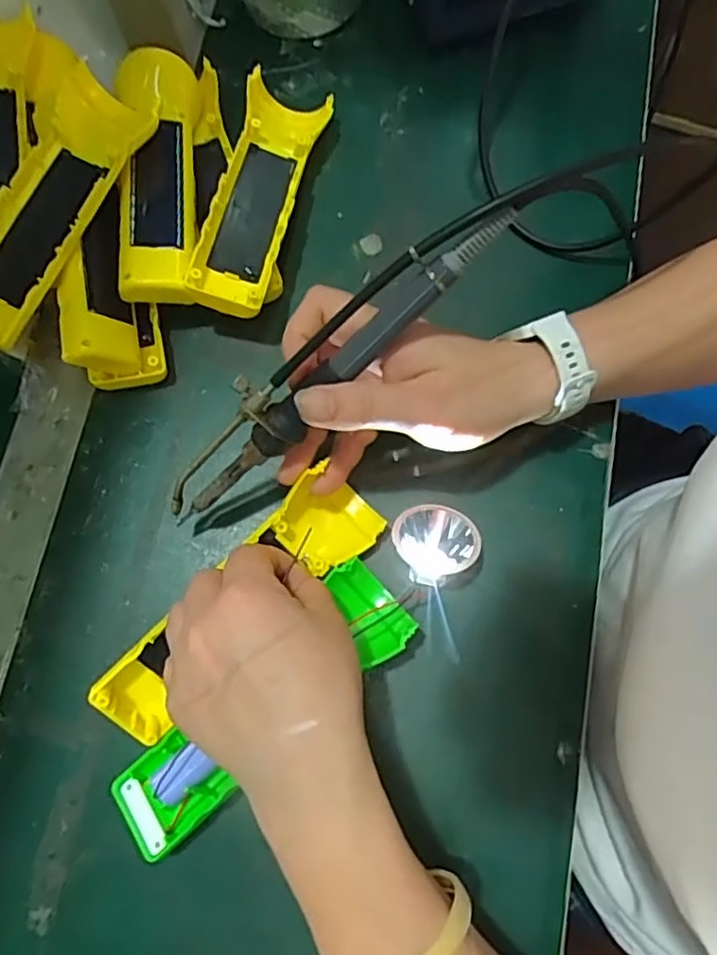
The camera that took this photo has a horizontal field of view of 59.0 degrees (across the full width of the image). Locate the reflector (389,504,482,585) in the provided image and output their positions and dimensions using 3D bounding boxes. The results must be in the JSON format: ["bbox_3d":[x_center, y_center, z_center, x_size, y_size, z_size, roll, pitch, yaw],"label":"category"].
[{"bbox_3d":[0.039,0.034,0.334,0.040,0.020,0.041,0,77,1],"label":"reflector"}]

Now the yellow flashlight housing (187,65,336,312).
[{"bbox_3d":[-0.060,-0.168,0.376,0.048,0.047,0.160,13,77,4],"label":"yellow flashlight housing"}]

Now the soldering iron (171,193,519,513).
[{"bbox_3d":[-0.018,-0.047,0.281,0.206,0.025,0.028,-39,77,23],"label":"soldering iron"}]

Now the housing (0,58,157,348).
[{"bbox_3d":[-0.163,-0.145,0.338,0.049,0.025,0.163,20,75,3],"label":"housing"}]

